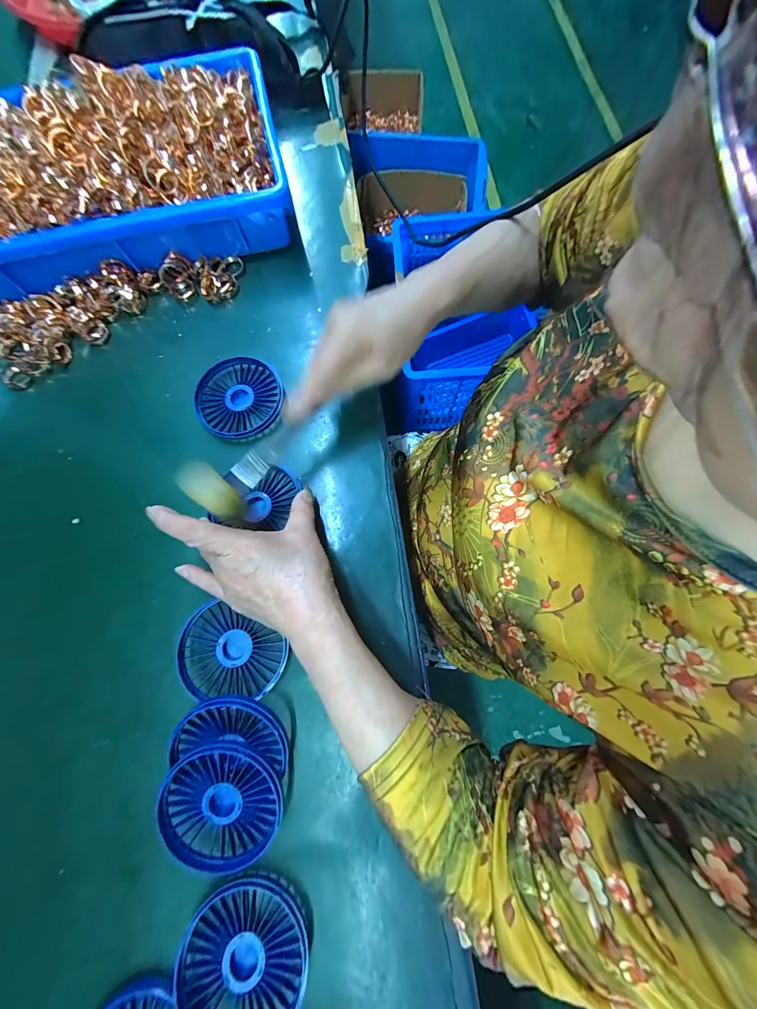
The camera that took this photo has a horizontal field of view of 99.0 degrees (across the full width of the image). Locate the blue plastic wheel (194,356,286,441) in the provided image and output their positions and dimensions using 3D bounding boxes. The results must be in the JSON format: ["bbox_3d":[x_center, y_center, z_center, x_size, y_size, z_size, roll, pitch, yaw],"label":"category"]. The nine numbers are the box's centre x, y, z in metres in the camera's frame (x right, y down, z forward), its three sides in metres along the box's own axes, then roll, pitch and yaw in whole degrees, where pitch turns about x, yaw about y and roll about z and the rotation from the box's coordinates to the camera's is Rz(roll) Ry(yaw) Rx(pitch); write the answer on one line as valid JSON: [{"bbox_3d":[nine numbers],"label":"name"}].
[{"bbox_3d":[-0.139,-0.107,0.327,0.085,0.012,0.085,0,76,-1],"label":"blue plastic wheel"}]

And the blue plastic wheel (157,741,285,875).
[{"bbox_3d":[-0.117,0.223,0.241,0.085,0.016,0.081,0,86,-1],"label":"blue plastic wheel"}]

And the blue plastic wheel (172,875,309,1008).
[{"bbox_3d":[-0.096,0.326,0.227,0.086,0.013,0.096,14,77,2],"label":"blue plastic wheel"}]

